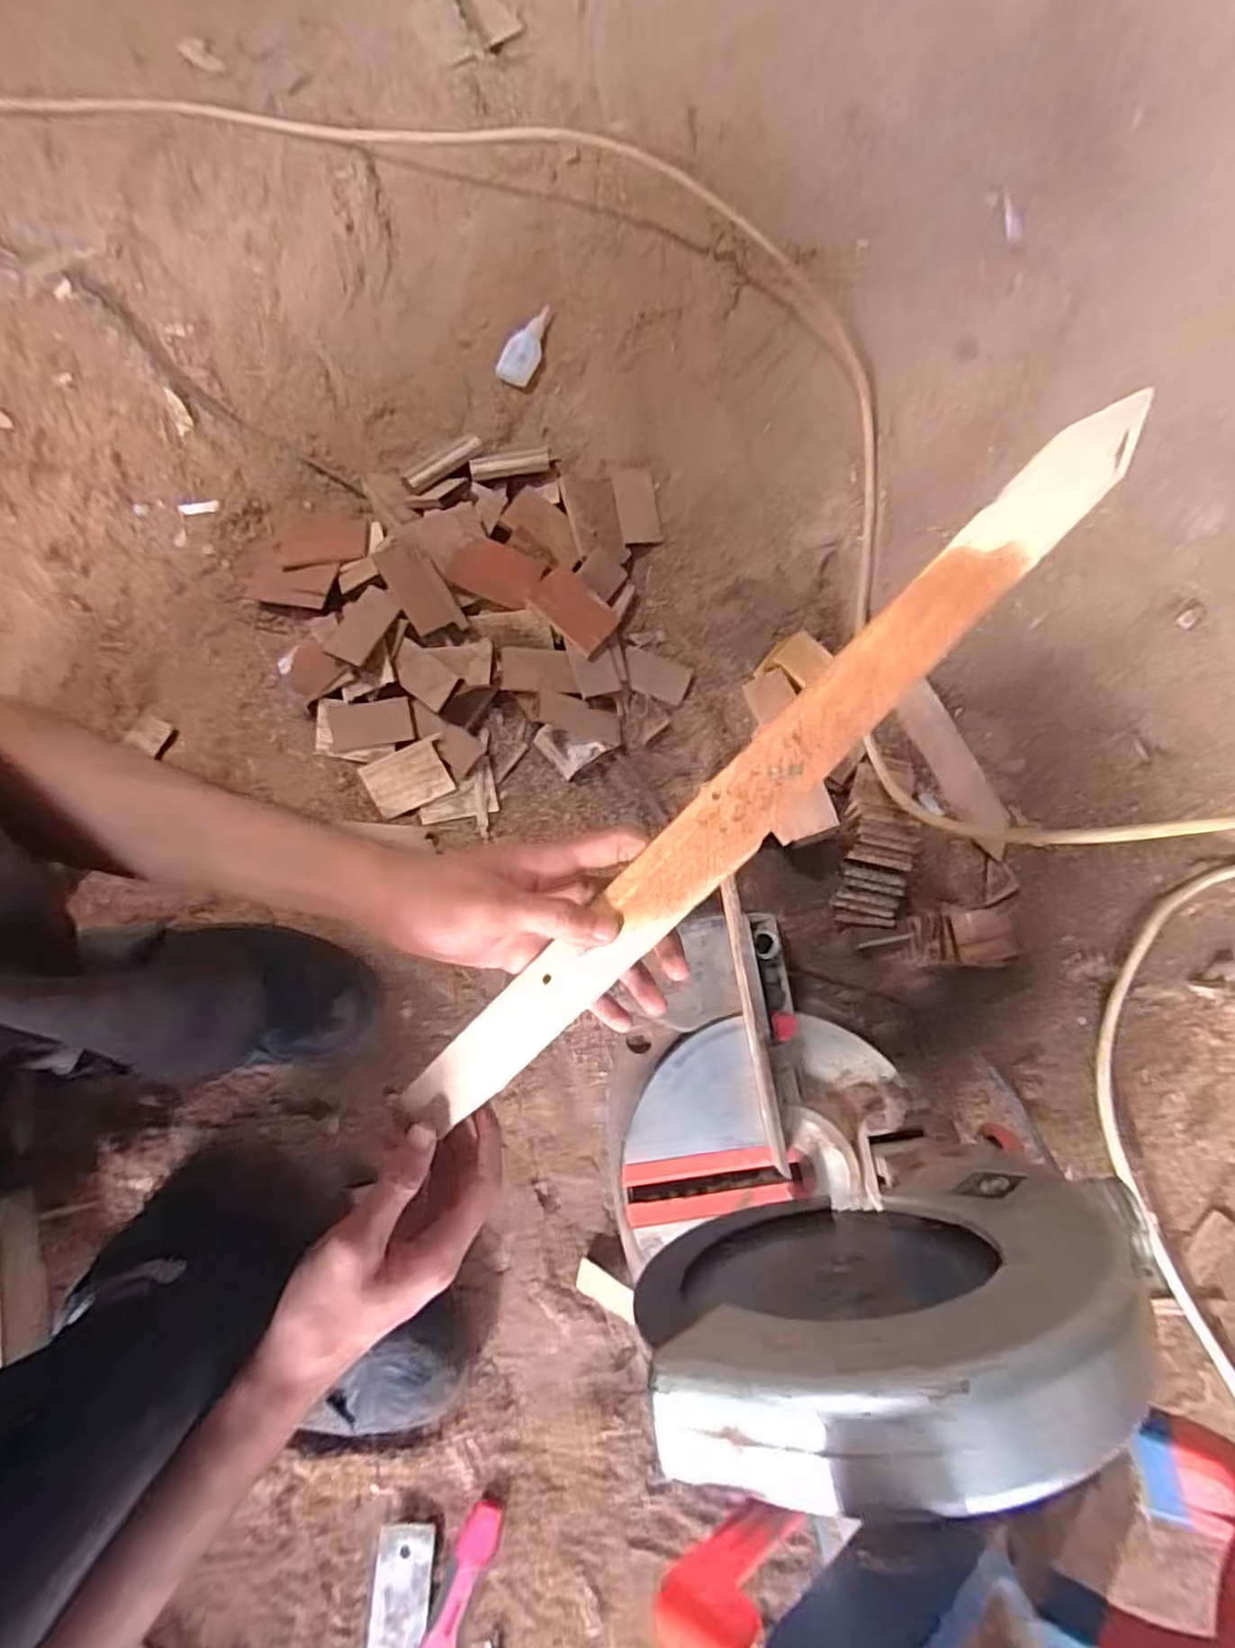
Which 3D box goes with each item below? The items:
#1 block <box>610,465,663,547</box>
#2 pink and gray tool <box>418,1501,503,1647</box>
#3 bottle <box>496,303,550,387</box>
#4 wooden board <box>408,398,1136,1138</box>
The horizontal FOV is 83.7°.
[{"bbox_3d":[0.017,-0.298,0.644,0.038,0.011,0.077,-8,79,0],"label":"block"},{"bbox_3d":[-0.107,0.525,0.471,0.028,0.013,0.098,23,66,6],"label":"pink and gray tool"},{"bbox_3d":[-0.089,-0.464,0.670,0.035,0.018,0.077,24,80,6],"label":"bottle"},{"bbox_3d":[0.040,0.009,0.326,0.451,0.007,0.038,-47,64,18],"label":"wooden board"}]

